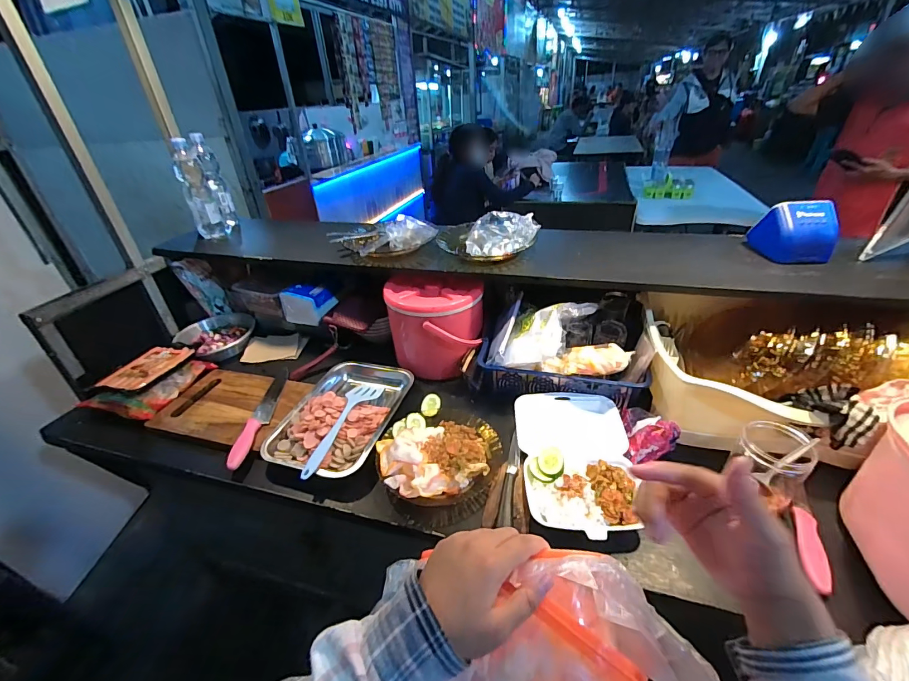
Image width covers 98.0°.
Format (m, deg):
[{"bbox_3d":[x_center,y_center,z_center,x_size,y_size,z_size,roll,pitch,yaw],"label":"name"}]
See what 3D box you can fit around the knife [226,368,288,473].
[{"bbox_3d":[-0.407,0.147,0.838,0.038,0.030,0.304,-3,36,-1],"label":"knife"}]

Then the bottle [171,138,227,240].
[{"bbox_3d":[-0.651,-0.373,1.007,0.069,0.234,0.076,-19,39,-22],"label":"bottle"}]

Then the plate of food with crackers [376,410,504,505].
[{"bbox_3d":[-0.027,0.190,0.710,0.211,0.064,0.193,-2,36,1],"label":"plate of food with crackers"}]

